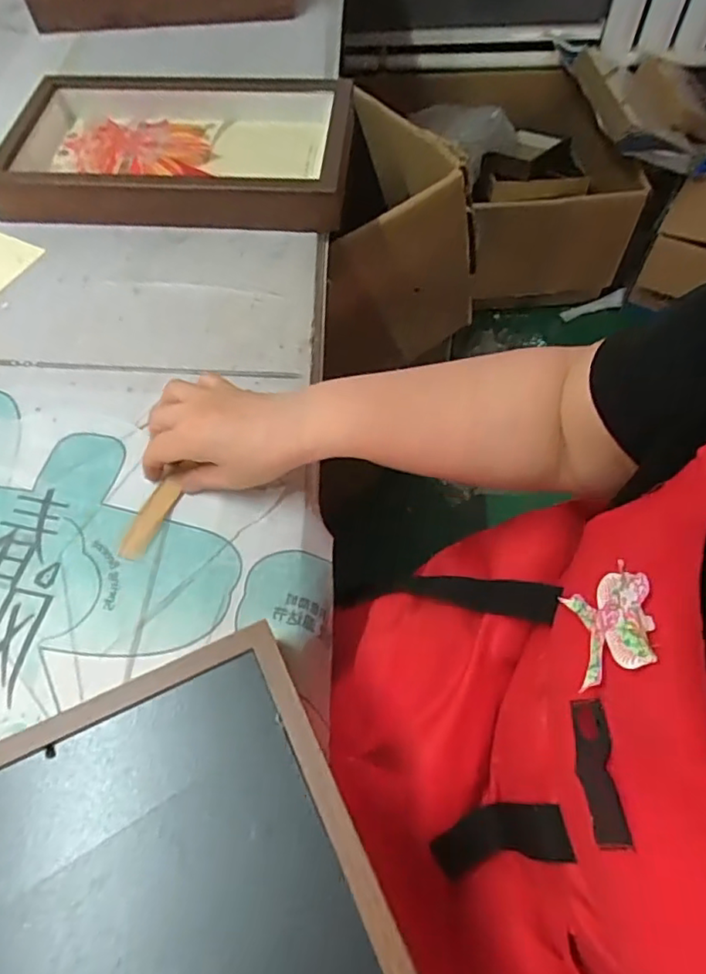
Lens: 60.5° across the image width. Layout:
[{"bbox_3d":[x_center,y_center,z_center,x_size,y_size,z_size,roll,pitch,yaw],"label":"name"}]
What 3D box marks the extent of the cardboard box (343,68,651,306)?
[{"bbox_3d":[0.380,-0.589,1.325,0.362,0.250,0.267,-8,60,-4],"label":"cardboard box"}]

